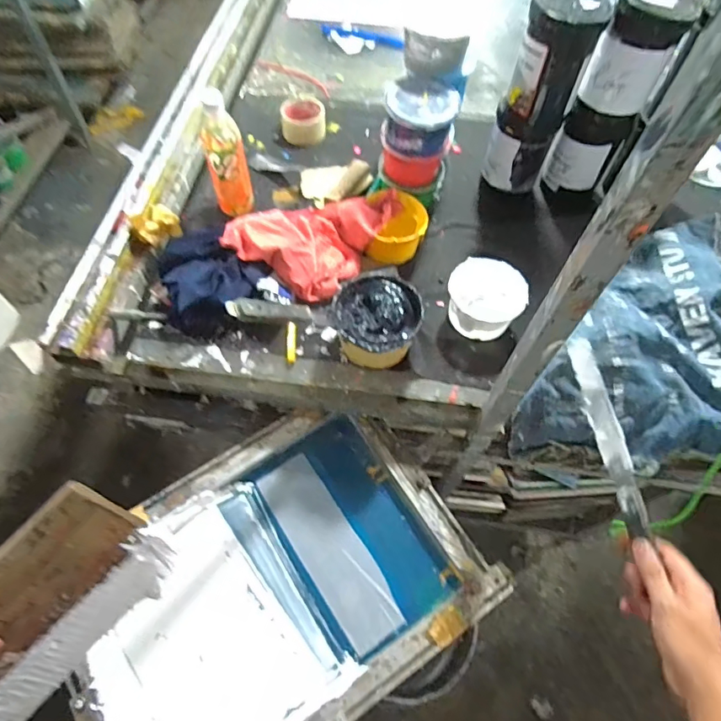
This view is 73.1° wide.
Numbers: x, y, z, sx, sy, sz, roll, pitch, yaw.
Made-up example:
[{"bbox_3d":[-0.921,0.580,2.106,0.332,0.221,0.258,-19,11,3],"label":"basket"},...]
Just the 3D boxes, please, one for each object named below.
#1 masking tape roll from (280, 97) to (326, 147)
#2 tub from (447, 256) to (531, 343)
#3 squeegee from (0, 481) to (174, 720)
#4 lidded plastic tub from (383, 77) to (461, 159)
[{"bbox_3d":[-0.116,-0.491,1.006,0.090,0.053,0.094,-5,60,-6],"label":"masking tape roll"},{"bbox_3d":[0.194,-0.096,0.768,0.108,0.076,0.121,36,64,17],"label":"tub"},{"bbox_3d":[-0.298,0.245,0.407,0.286,0.131,0.012,-46,35,-10],"label":"squeegee"},{"bbox_3d":[0.095,-0.388,0.778,0.107,0.071,0.101,1,60,-2],"label":"lidded plastic tub"}]

